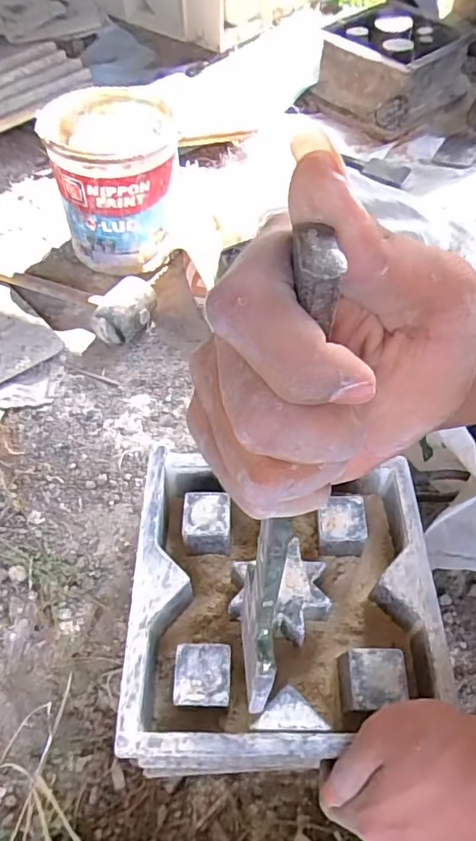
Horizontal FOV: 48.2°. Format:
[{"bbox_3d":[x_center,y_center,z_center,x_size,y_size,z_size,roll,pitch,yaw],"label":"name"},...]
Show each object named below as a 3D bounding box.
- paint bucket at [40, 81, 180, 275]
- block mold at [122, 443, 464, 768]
[{"bbox_3d":[-0.175,-0.340,0.779,0.162,0.191,0.166,0,55,0],"label":"paint bucket"},{"bbox_3d":[0.035,0.142,0.424,0.224,0.063,0.221,1,55,0],"label":"block mold"}]

